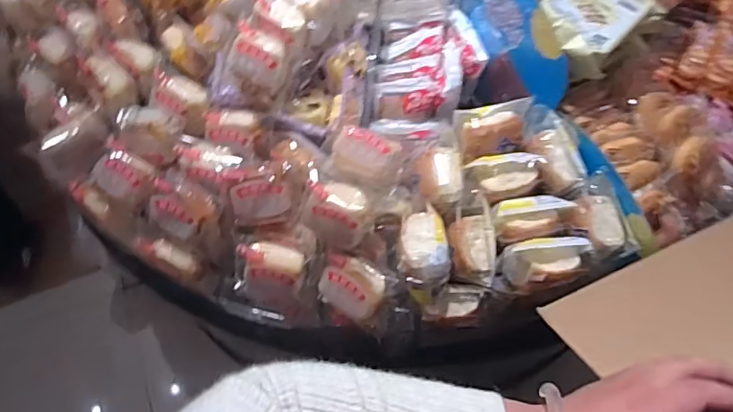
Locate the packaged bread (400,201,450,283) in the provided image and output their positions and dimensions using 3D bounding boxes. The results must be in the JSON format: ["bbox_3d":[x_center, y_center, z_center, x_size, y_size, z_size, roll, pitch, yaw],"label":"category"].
[{"bbox_3d":[0.074,0.049,0.709,0.063,0.044,0.104,-2,65,0],"label":"packaged bread"}]

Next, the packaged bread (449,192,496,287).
[{"bbox_3d":[0.135,0.044,0.713,0.059,0.047,0.117,-3,65,0],"label":"packaged bread"}]

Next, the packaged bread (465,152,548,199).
[{"bbox_3d":[0.183,-0.038,0.737,0.103,0.043,0.057,1,65,2],"label":"packaged bread"}]

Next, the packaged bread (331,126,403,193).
[{"bbox_3d":[-0.004,-0.062,0.736,0.087,0.036,0.070,21,67,11],"label":"packaged bread"}]

